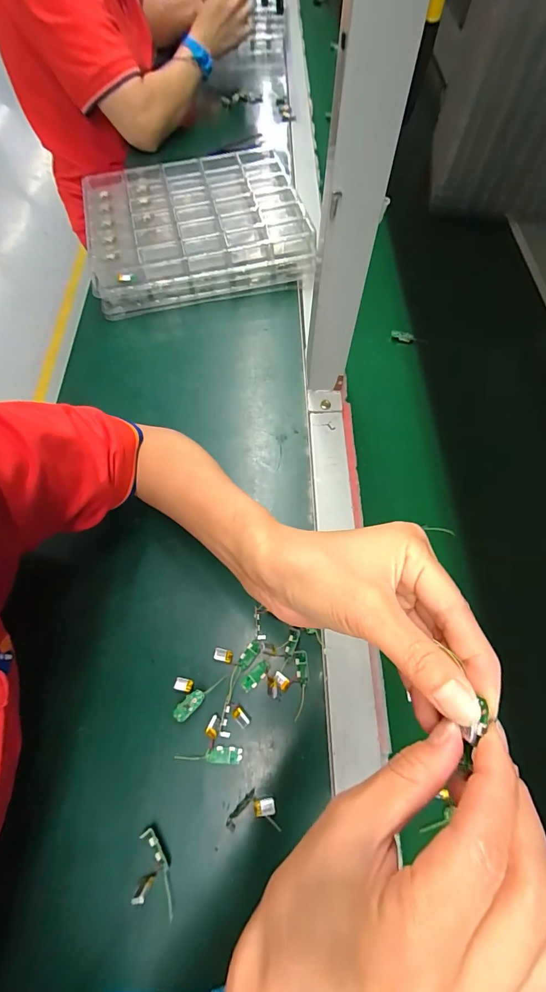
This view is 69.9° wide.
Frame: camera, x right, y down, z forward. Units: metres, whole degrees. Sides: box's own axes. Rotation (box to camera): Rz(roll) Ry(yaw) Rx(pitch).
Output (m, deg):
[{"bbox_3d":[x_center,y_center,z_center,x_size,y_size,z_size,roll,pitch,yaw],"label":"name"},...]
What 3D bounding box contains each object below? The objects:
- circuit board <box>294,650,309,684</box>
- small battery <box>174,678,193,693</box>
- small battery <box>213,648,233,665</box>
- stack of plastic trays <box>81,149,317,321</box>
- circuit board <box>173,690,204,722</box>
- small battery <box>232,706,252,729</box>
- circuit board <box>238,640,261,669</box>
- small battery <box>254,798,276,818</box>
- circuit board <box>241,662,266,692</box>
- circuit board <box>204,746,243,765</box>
[{"bbox_3d":[0.025,0.148,0.337,0.011,0.004,0.026,-6,65,-1],"label":"circuit board"},{"bbox_3d":[-0.076,0.160,0.331,0.016,0.004,0.010,10,66,6],"label":"small battery"},{"bbox_3d":[-0.043,0.140,0.340,0.016,0.004,0.011,11,66,6],"label":"small battery"},{"bbox_3d":[-0.110,-0.391,0.574,0.298,0.069,0.244,-12,66,-4],"label":"stack of plastic trays"},{"bbox_3d":[-0.069,0.172,0.321,0.013,0.005,0.028,42,82,5],"label":"circuit board"},{"bbox_3d":[-0.026,0.182,0.320,0.010,0.004,0.016,-41,71,-16],"label":"small battery"},{"bbox_3d":[-0.021,0.138,0.342,0.011,0.004,0.025,32,70,15],"label":"circuit board"},{"bbox_3d":[-0.006,0.237,0.297,0.016,0.004,0.011,-10,65,-3],"label":"small battery"},{"bbox_3d":[-0.015,0.155,0.334,0.026,0.004,0.011,-42,71,-16],"label":"circuit board"},{"bbox_3d":[-0.039,0.206,0.310,0.028,0.004,0.012,3,65,3],"label":"circuit board"}]

